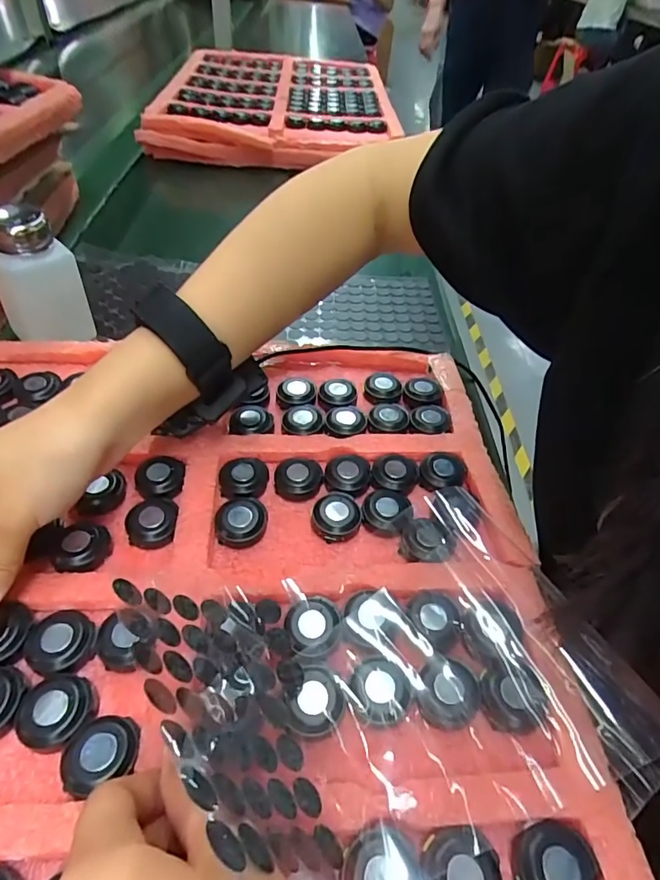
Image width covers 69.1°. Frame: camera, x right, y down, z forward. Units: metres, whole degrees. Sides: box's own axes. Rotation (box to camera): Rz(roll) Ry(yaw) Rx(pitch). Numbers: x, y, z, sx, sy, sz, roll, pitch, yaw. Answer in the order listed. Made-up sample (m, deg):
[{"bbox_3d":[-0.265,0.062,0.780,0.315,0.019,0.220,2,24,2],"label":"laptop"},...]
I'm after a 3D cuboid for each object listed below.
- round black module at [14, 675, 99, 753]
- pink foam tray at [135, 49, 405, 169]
[{"bbox_3d":[-0.121,0.118,0.209,0.032,0.010,0.028,7,48,1],"label":"round black module"},{"bbox_3d":[-0.101,-0.630,0.881,0.374,0.053,0.533,1,47,-7],"label":"pink foam tray"}]

